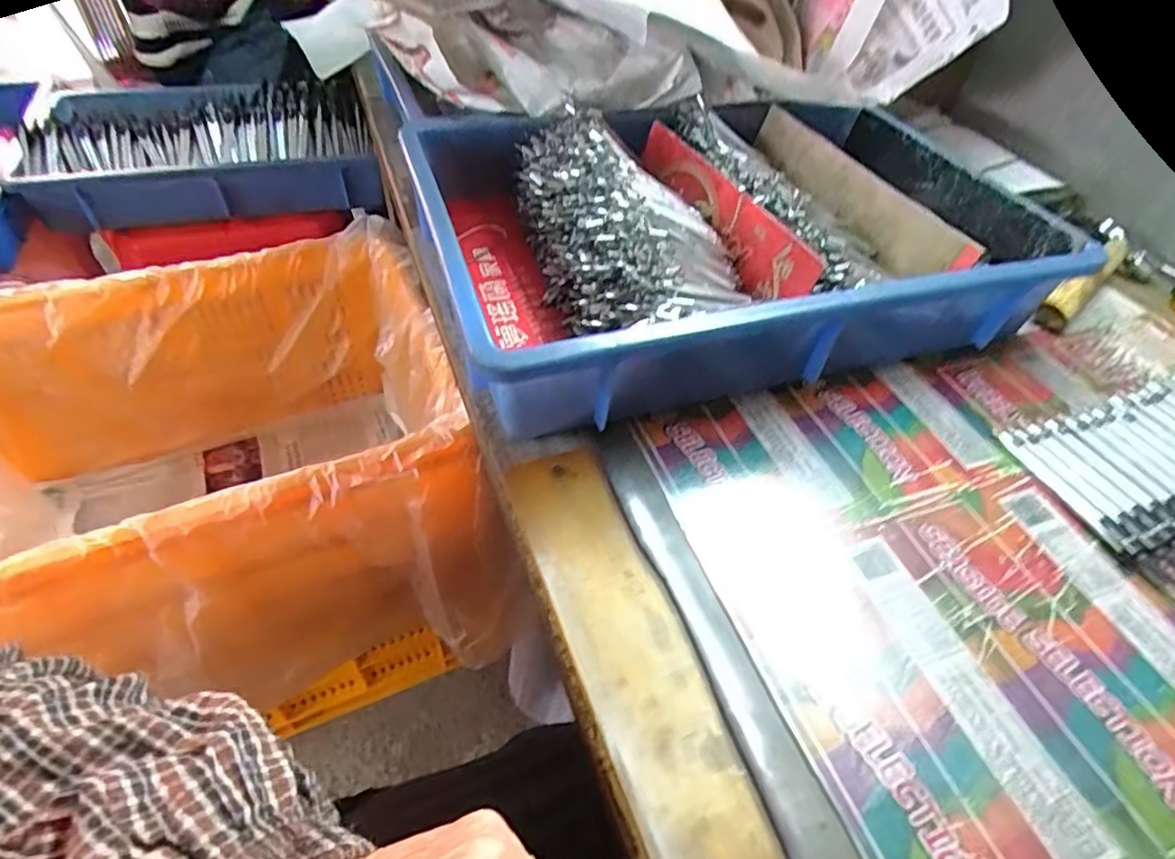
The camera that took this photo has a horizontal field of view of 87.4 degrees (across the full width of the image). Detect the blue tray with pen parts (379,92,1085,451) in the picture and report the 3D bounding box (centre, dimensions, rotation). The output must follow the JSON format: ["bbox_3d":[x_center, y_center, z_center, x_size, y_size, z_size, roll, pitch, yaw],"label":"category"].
[{"bbox_3d":[0.100,-0.149,0.464,0.416,0.090,0.287,-12,50,-15],"label":"blue tray with pen parts"}]

